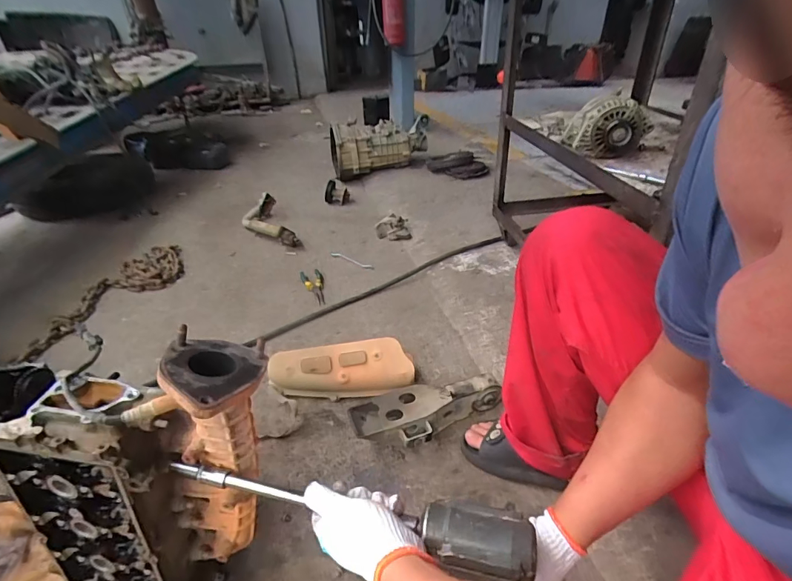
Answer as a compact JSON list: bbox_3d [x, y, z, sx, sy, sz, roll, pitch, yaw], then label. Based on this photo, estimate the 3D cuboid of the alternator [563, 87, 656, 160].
[{"bbox_3d":[0.466,-0.363,0.907,0.165,0.115,0.112,10,34,17],"label":"alternator"}]

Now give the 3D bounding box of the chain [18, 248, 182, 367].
[{"bbox_3d":[-0.899,0.004,1.301,0.229,0.038,0.601,13,35,22],"label":"chain"}]

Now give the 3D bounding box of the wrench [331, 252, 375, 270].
[{"bbox_3d":[-0.153,-0.105,1.447,0.185,0.015,0.035,18,37,27],"label":"wrench"}]

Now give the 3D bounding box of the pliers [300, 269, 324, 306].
[{"bbox_3d":[-0.263,-0.016,1.306,0.069,0.030,0.197,-8,33,-10],"label":"pliers"}]

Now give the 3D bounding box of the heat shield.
[{"bbox_3d":[-0.121,0.180,0.924,0.307,0.123,0.043,-8,-3,-1],"label":"heat shield"}]

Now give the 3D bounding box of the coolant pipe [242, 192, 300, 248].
[{"bbox_3d":[-0.524,-0.275,1.665,0.161,0.071,0.448,-16,35,-21],"label":"coolant pipe"}]

